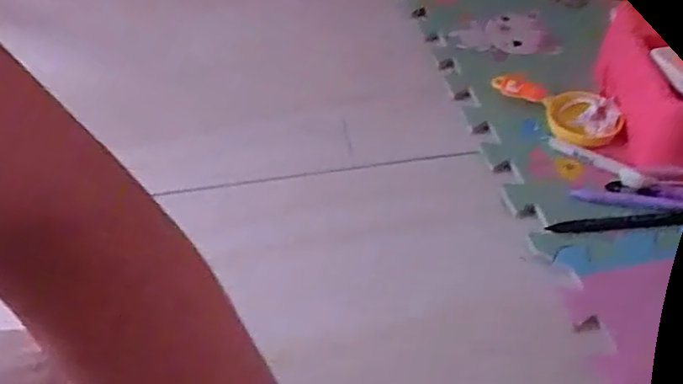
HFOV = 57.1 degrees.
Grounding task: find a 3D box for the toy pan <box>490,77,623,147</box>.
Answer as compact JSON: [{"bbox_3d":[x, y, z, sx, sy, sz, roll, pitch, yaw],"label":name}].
[{"bbox_3d":[0.235,-0.094,0.686,0.063,0.029,0.136,-30,51,-21],"label":"toy pan"}]

